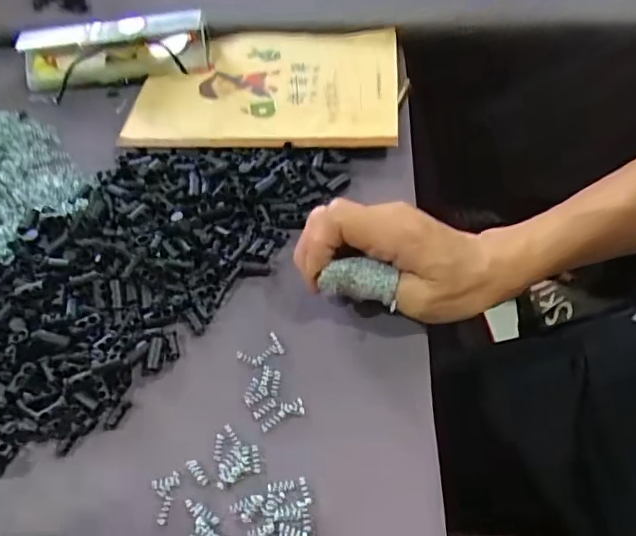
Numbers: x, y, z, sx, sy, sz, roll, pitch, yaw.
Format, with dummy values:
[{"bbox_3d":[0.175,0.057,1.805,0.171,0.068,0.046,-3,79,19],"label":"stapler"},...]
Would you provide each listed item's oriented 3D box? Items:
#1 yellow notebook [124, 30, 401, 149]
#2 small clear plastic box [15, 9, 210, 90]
[{"bbox_3d":[-0.041,-0.146,0.457,0.207,0.009,0.143,-2,53,3],"label":"yellow notebook"},{"bbox_3d":[-0.169,-0.180,0.471,0.149,0.037,0.034,-6,53,1],"label":"small clear plastic box"}]

